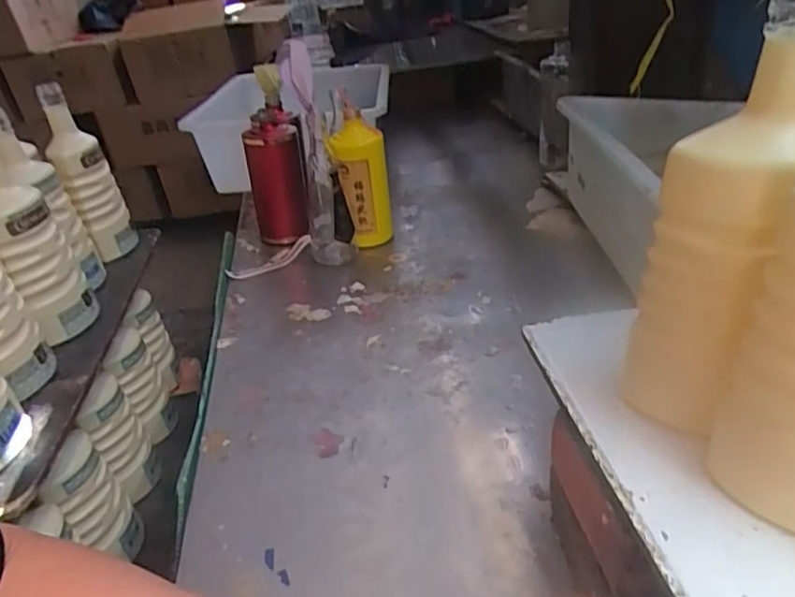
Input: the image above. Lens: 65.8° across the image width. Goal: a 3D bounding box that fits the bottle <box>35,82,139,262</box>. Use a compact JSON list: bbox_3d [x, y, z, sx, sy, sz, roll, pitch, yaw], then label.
[{"bbox_3d":[-0.416,-0.163,0.827,0.066,0.234,0.058,-23,34,-20],"label":"bottle"}]

